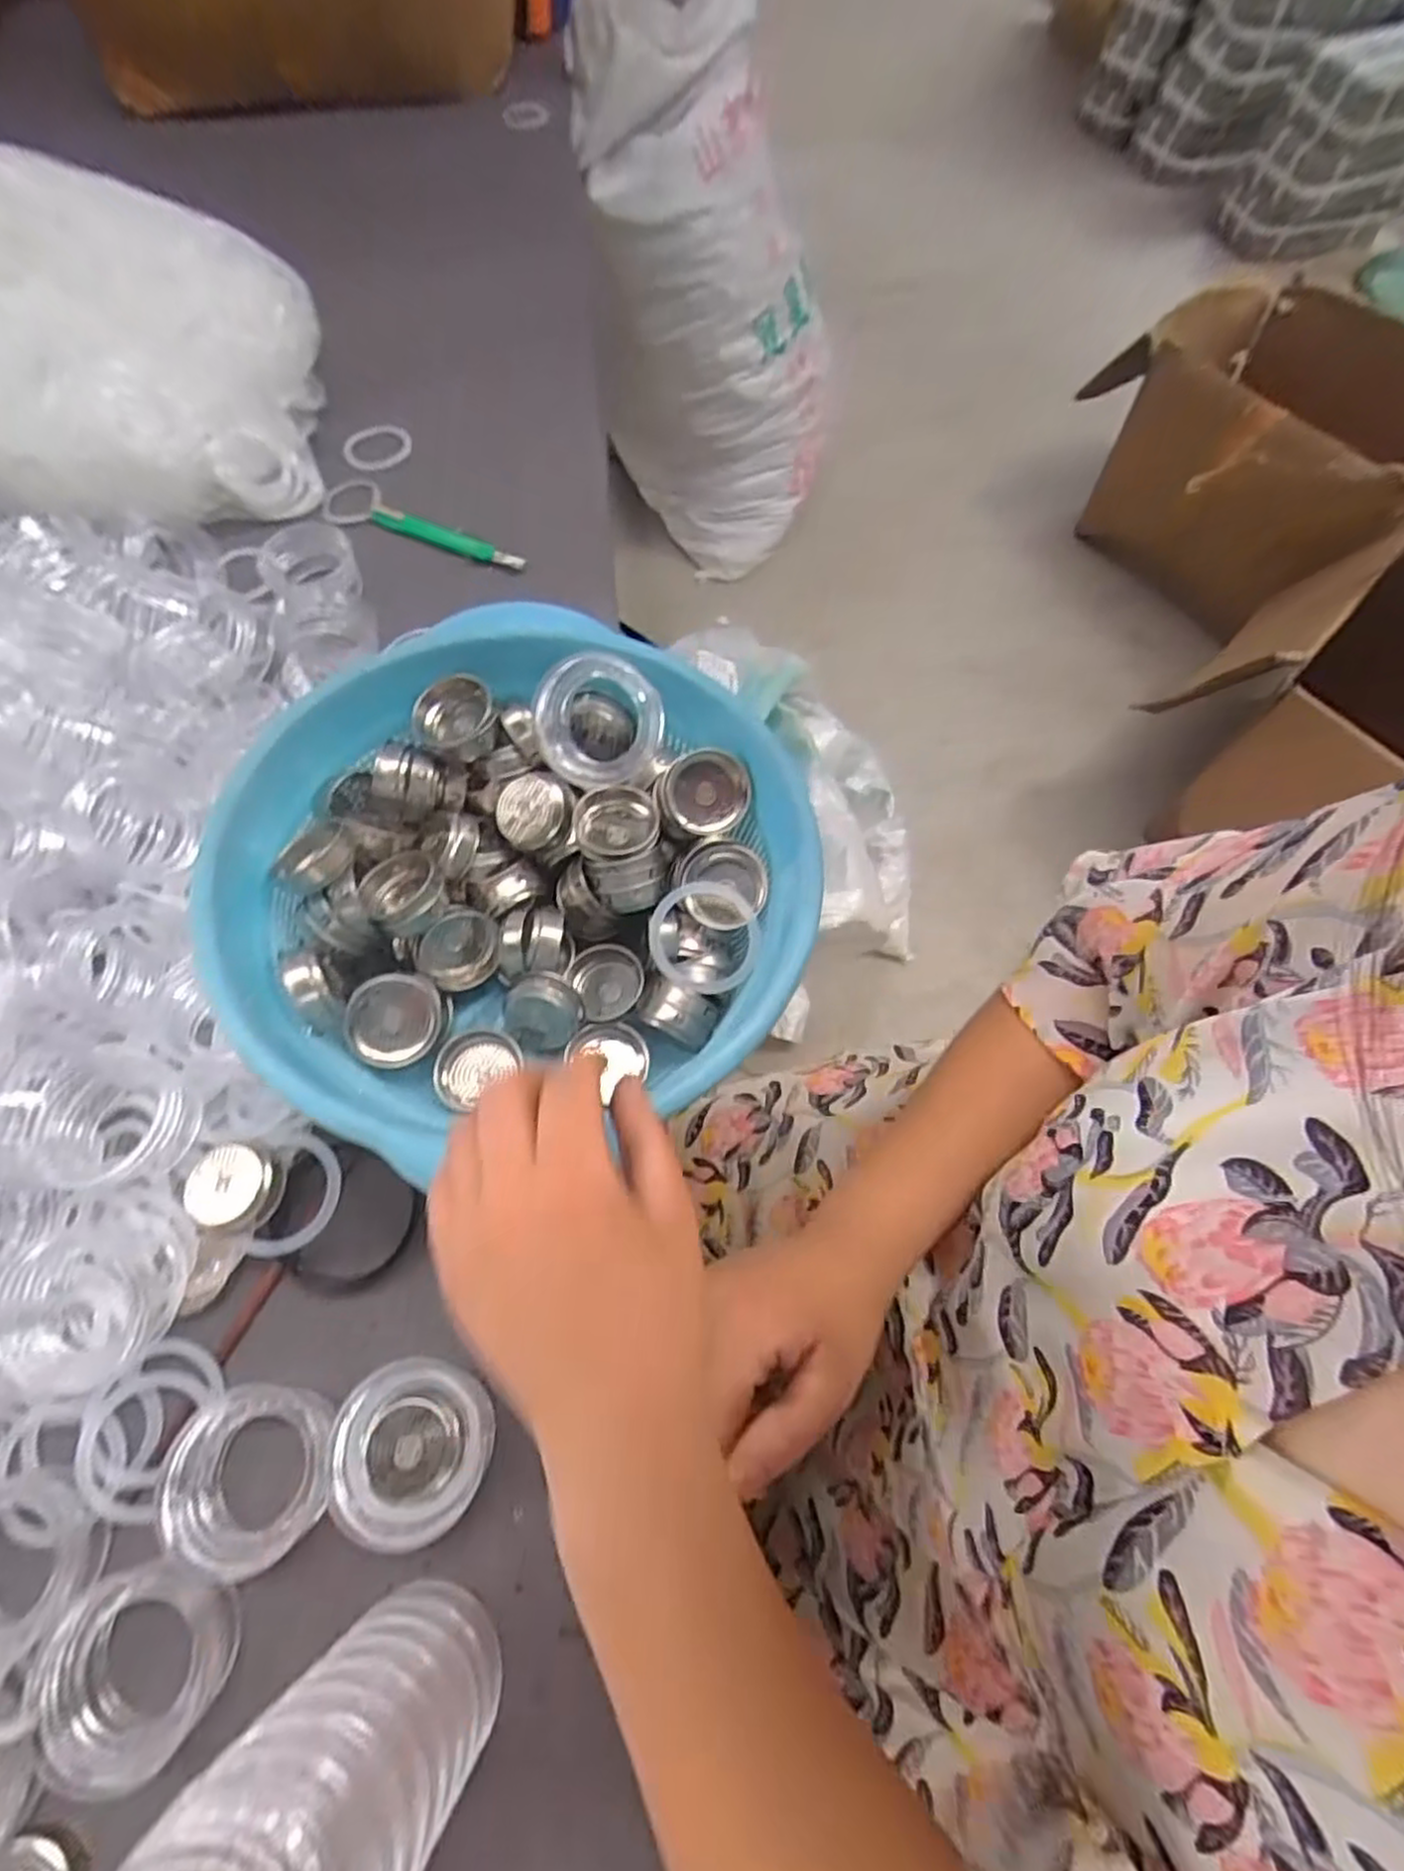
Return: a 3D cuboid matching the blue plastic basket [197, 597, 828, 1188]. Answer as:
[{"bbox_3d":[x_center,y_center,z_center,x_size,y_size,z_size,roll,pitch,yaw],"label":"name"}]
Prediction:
[{"bbox_3d":[-0.085,-0.018,0.401,0.269,0.107,0.280,-19,66,-8],"label":"blue plastic basket"}]

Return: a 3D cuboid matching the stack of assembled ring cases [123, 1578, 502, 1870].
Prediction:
[{"bbox_3d":[-0.116,0.273,0.242,0.061,0.150,0.062,9,65,5],"label":"stack of assembled ring cases"}]

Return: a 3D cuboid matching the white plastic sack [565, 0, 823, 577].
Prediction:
[{"bbox_3d":[0.037,-1.106,1.303,0.381,0.768,0.415,8,65,4],"label":"white plastic sack"}]

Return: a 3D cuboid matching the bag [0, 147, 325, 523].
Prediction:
[{"bbox_3d":[-0.576,-0.475,0.600,0.491,0.155,0.231,5,65,3],"label":"bag"}]

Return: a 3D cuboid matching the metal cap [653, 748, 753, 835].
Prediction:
[{"bbox_3d":[0.001,-0.078,0.418,0.050,0.013,0.045,-35,96,7],"label":"metal cap"}]

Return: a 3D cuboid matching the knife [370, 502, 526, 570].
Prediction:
[{"bbox_3d":[-0.207,-0.324,0.617,0.145,0.014,0.019,25,68,12],"label":"knife"}]

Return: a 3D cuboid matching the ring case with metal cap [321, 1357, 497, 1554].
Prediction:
[{"bbox_3d":[-0.129,0.234,0.348,0.067,0.041,0.068,15,66,7],"label":"ring case with metal cap"}]

